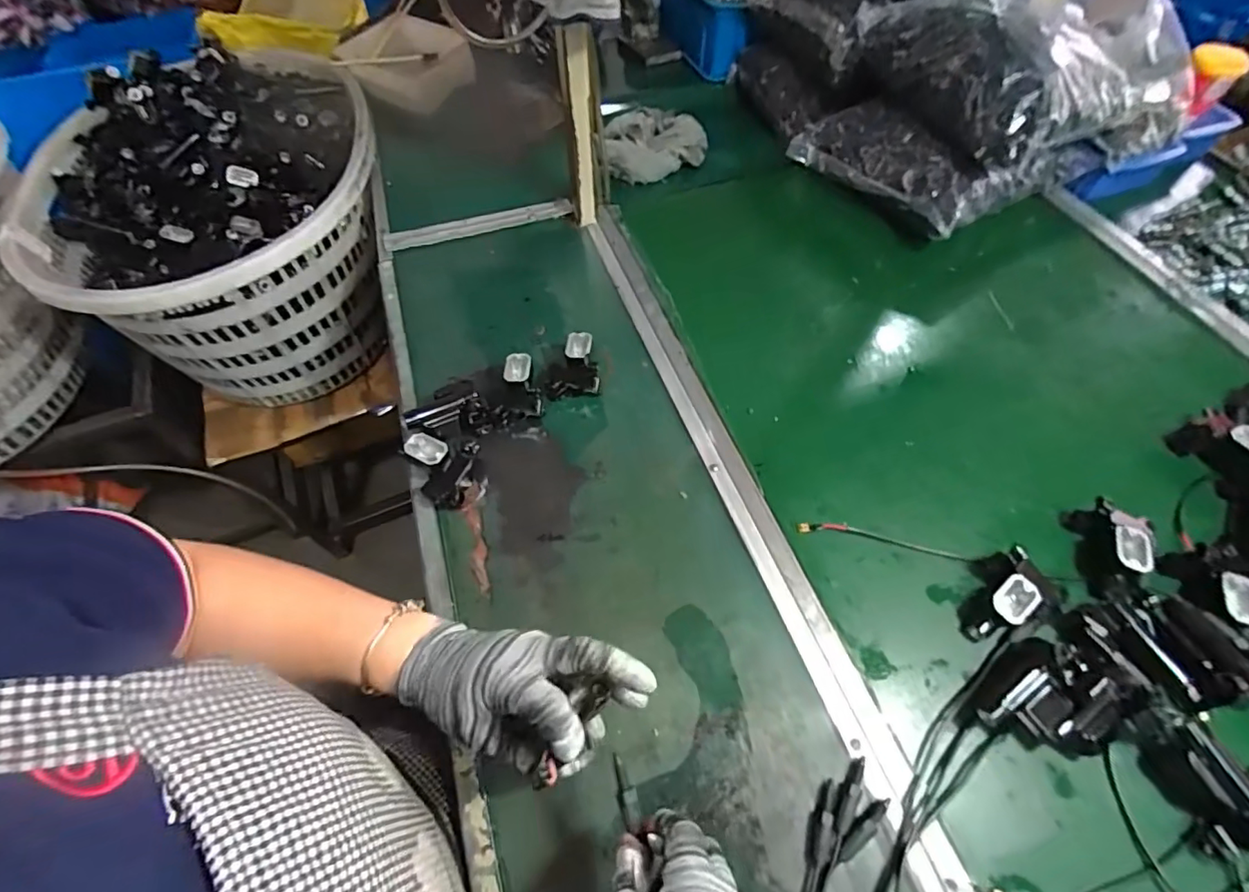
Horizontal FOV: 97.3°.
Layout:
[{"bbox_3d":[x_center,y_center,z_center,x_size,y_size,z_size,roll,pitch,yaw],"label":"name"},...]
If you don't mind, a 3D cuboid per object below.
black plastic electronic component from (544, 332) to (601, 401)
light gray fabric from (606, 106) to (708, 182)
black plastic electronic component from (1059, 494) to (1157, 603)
[{"bbox_3d":[-0.059,-0.089,0.604,0.059,0.036,0.063,-6,56,-6],"label":"black plastic electronic component"},{"bbox_3d":[0.035,-0.479,0.858,0.167,0.051,0.137,-20,59,-15],"label":"light gray fabric"},{"bbox_3d":[0.436,0.095,0.488,0.045,0.043,0.090,8,56,4],"label":"black plastic electronic component"}]

